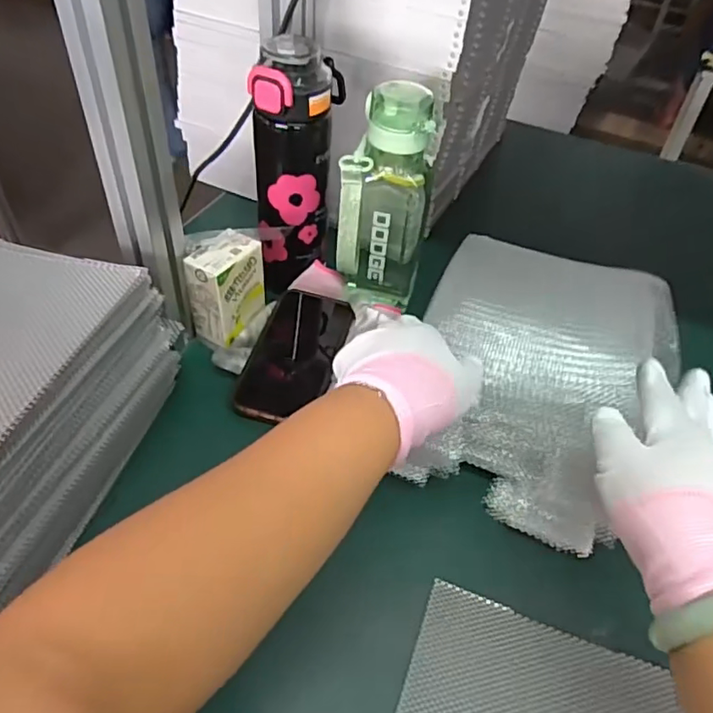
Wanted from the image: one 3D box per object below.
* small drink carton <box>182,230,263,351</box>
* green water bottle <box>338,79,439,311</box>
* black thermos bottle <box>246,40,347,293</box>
[{"bbox_3d":[-0.128,-0.068,0.567,0.050,0.087,0.070,26,49,18],"label":"small drink carton"},{"bbox_3d":[0.028,-0.144,0.585,0.090,0.220,0.068,10,46,4],"label":"green water bottle"},{"bbox_3d":[-0.058,-0.182,0.582,0.084,0.242,0.063,-5,47,-10],"label":"black thermos bottle"}]

